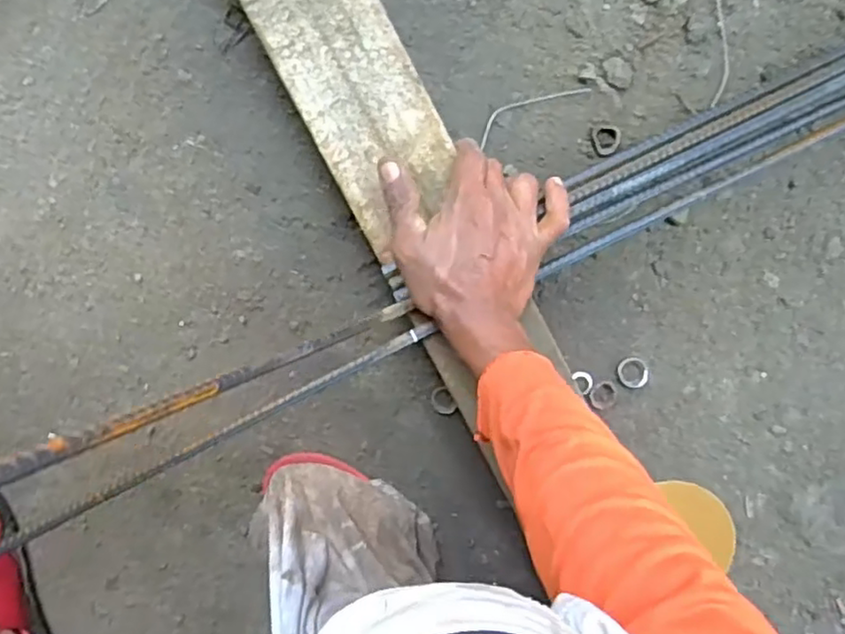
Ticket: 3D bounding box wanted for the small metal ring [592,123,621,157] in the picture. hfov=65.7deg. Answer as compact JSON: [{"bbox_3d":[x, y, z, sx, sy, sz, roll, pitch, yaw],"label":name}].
[{"bbox_3d":[0.160,-0.154,0.568,0.025,0.007,0.027,-1,97,-5],"label":"small metal ring"}]

